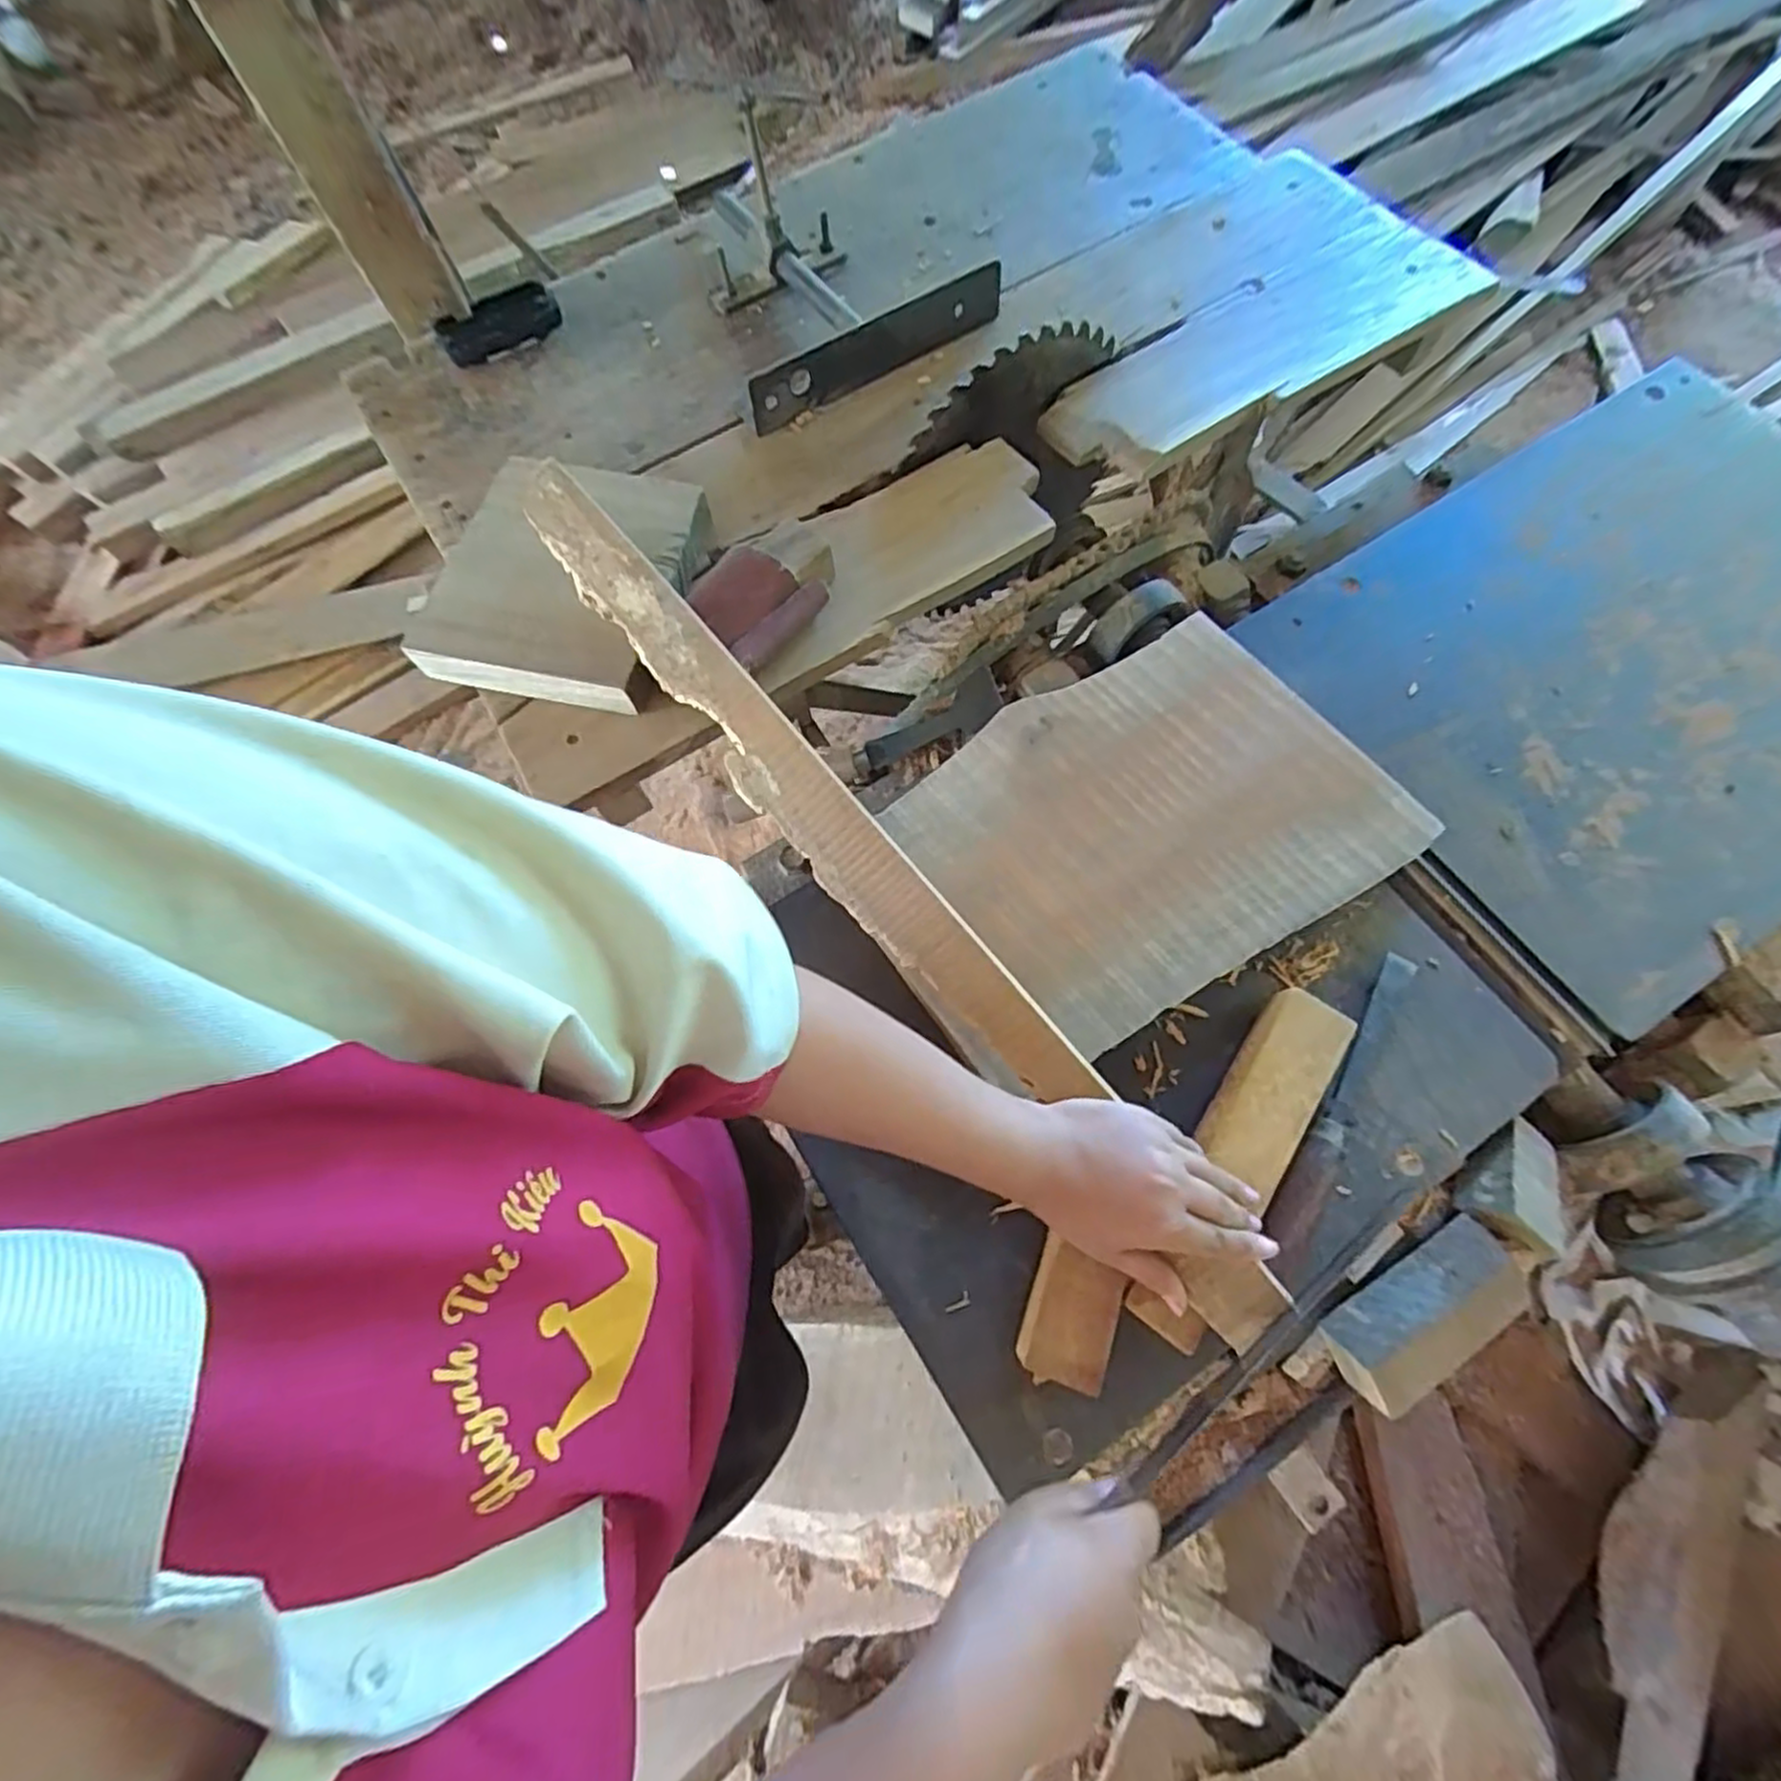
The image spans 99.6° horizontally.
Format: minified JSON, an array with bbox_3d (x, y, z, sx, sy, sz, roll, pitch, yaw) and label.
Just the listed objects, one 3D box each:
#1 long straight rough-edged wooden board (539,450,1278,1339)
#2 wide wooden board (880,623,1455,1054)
[{"bbox_3d":[-0.024,-0.028,0.478,0.053,0.025,0.706,-39,78,-10],"label":"long straight rough-edged wooden board"},{"bbox_3d":[0.184,-0.052,0.536,0.302,0.026,0.238,-33,73,-8],"label":"wide wooden board"}]

